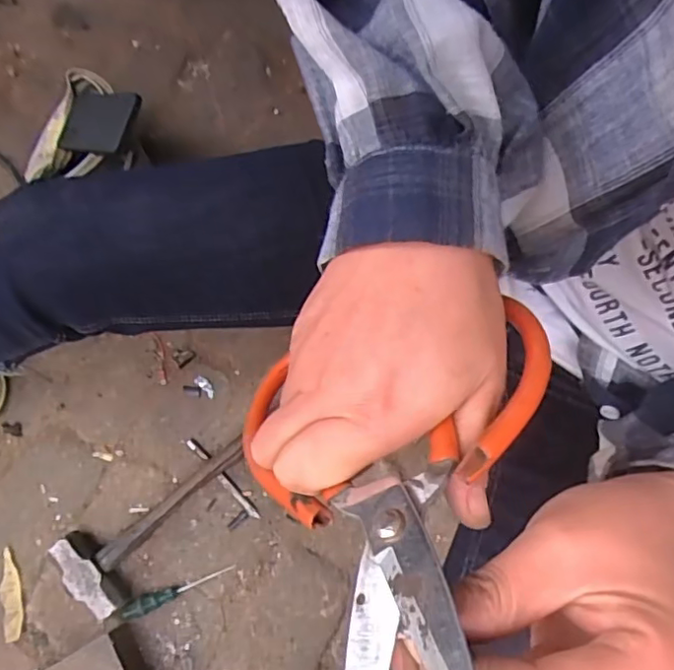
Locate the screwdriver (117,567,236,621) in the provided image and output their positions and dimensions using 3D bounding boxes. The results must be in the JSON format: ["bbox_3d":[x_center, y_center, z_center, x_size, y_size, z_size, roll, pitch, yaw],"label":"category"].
[{"bbox_3d":[-0.187,0.302,0.685,0.132,0.026,0.021,-18,77,-4],"label":"screwdriver"}]

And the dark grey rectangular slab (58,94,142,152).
[{"bbox_3d":[-0.270,-0.239,0.655,0.153,0.008,0.065,18,91,40],"label":"dark grey rectangular slab"}]

